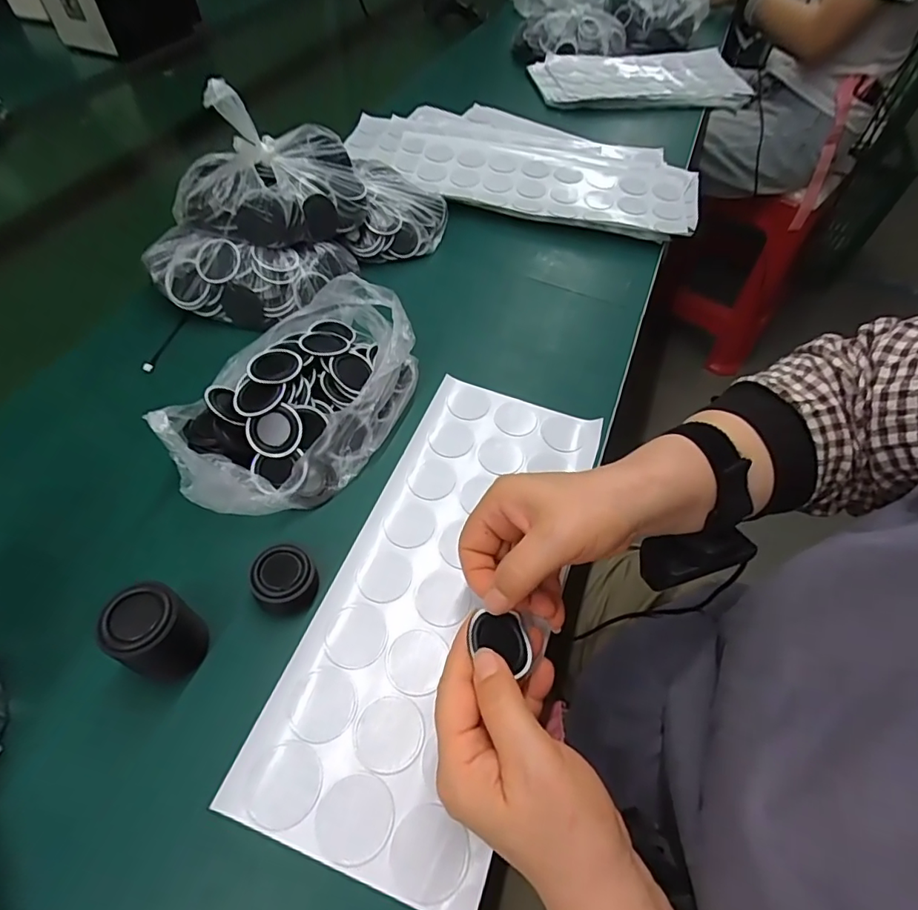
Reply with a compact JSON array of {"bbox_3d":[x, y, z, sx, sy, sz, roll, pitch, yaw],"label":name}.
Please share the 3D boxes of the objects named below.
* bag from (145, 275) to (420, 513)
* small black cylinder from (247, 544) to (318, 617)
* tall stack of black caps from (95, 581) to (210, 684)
[{"bbox_3d":[-0.119,-0.043,0.377,0.126,0.073,0.196,21,55,10],"label":"bag"},{"bbox_3d":[-0.110,0.078,0.323,0.035,0.024,0.036,2,54,-3],"label":"small black cylinder"},{"bbox_3d":[-0.163,0.100,0.284,0.040,0.058,0.039,24,56,12],"label":"tall stack of black caps"}]

